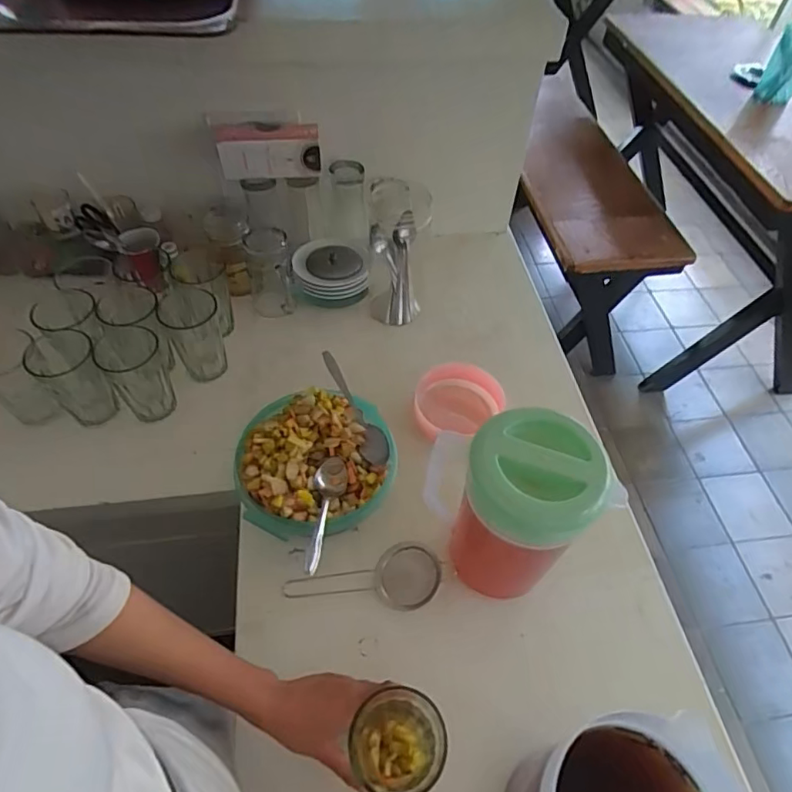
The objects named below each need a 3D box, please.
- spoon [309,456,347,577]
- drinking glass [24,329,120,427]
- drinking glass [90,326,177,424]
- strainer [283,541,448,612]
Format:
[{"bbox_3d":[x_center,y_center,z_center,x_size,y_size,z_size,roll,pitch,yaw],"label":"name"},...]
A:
[{"bbox_3d":[-0.081,0.131,0.614,0.036,0.022,0.164,3,34,0],"label":"spoon"},{"bbox_3d":[-0.426,-0.024,0.710,0.081,0.120,0.067,34,59,22],"label":"drinking glass"},{"bbox_3d":[-0.346,-0.030,0.725,0.070,0.121,0.075,1,52,-1],"label":"drinking glass"},{"bbox_3d":[-0.036,0.211,0.620,0.177,0.032,0.072,-4,53,-5],"label":"strainer"}]

